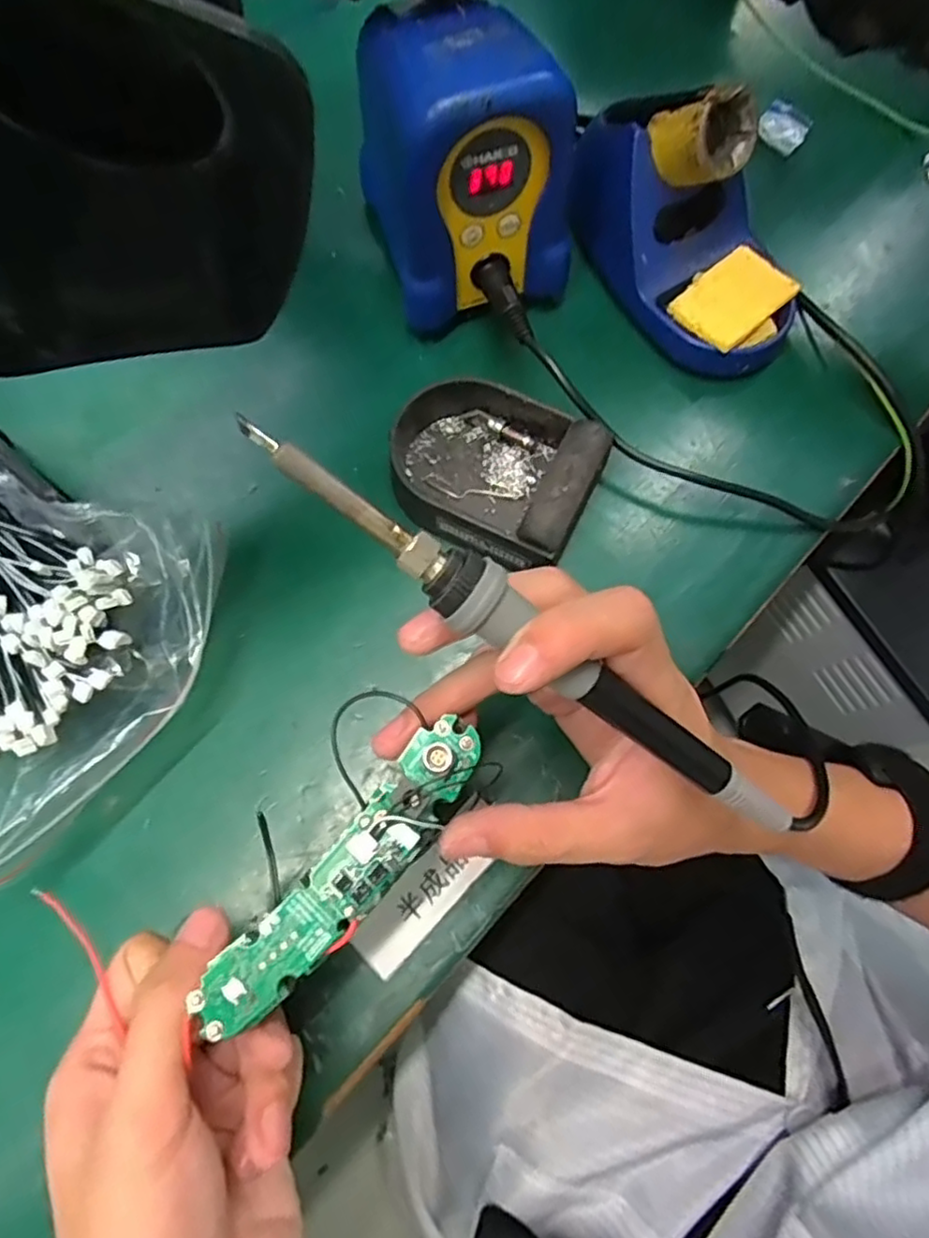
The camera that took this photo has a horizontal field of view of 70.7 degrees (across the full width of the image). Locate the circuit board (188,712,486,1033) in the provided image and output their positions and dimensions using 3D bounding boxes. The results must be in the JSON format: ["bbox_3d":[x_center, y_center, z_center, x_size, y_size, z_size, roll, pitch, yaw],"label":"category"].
[{"bbox_3d":[-0.035,0.078,0.203,0.022,0.010,0.112,40,74,11],"label":"circuit board"}]

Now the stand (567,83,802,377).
[{"bbox_3d":[0.124,-0.202,0.337,0.088,0.093,0.134,-23,75,-7],"label":"stand"}]

